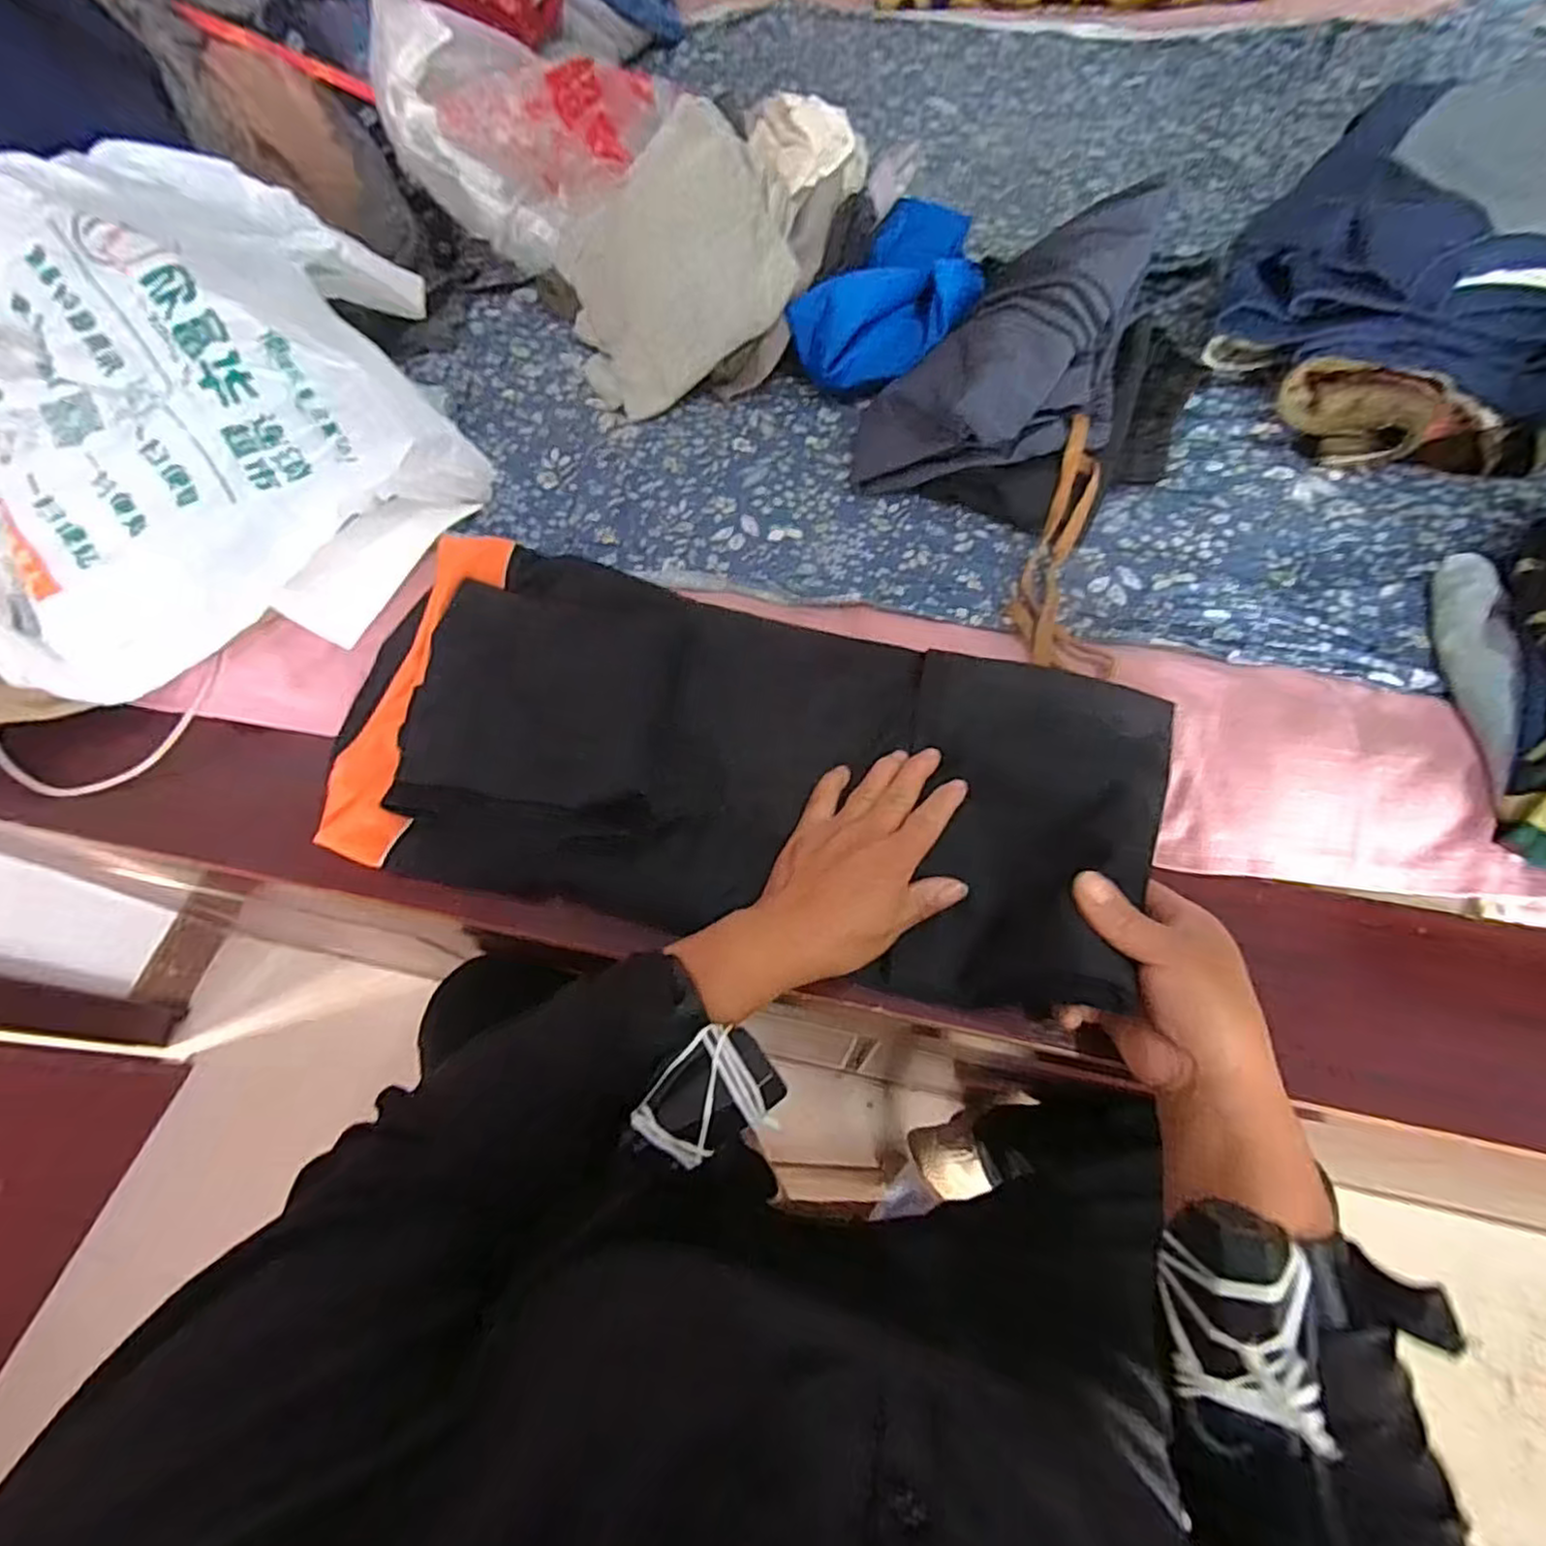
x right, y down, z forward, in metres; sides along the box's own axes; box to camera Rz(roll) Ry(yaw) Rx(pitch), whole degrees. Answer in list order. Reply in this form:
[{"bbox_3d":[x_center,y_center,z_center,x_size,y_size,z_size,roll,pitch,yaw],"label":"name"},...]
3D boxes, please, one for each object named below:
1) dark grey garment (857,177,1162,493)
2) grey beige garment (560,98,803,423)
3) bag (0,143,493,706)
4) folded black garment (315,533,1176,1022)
[{"bbox_3d":[0.184,-0.343,0.556,0.179,0.100,0.273,16,64,11],"label":"dark grey garment"},{"bbox_3d":[-0.096,-0.453,0.613,0.178,0.121,0.245,-17,63,-6],"label":"grey beige garment"},{"bbox_3d":[-0.395,-0.251,0.485,0.332,0.190,0.318,-29,65,-11],"label":"bag"},{"bbox_3d":[-0.027,-0.006,0.431,0.502,0.049,0.229,10,64,8],"label":"folded black garment"}]

